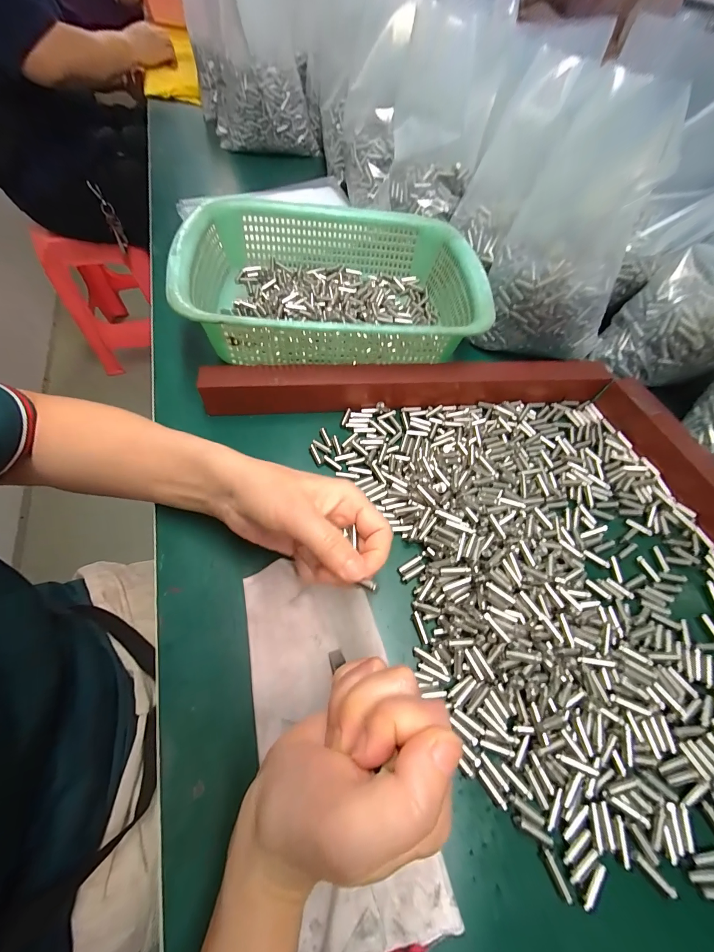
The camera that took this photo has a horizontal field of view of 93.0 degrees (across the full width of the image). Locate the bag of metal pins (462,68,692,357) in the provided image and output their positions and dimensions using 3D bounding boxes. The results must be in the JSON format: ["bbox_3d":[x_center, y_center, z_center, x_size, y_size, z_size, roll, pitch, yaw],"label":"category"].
[{"bbox_3d":[0.204,-0.220,0.324,0.122,0.195,0.089,21,59,9],"label":"bag of metal pins"}]

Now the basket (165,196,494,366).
[{"bbox_3d":[-0.024,-0.203,0.366,0.286,0.080,0.226,1,58,-4],"label":"basket"}]

